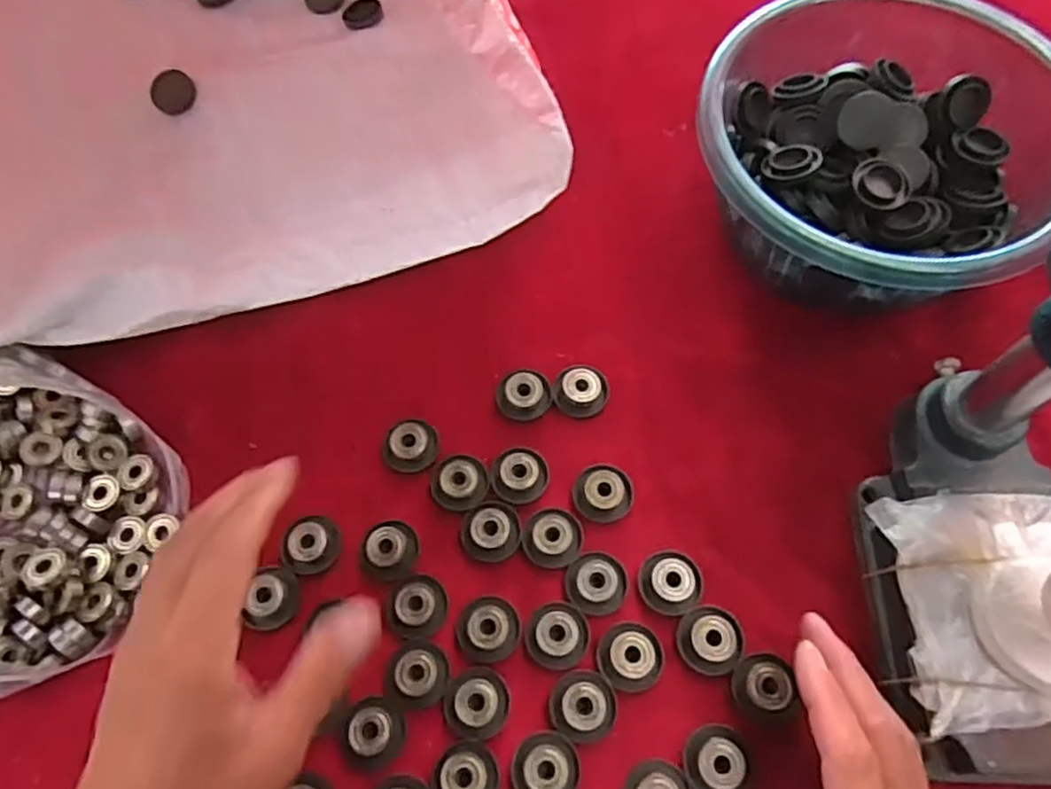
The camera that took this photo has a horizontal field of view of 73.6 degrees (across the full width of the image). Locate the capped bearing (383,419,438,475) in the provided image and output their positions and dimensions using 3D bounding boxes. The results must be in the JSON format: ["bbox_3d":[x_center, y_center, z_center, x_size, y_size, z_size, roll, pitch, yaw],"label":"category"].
[{"bbox_3d":[-0.067,0.030,0.411,0.030,0.019,0.027,-3,65,0],"label":"capped bearing"}]

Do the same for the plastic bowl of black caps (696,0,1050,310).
[{"bbox_3d":[0.202,-0.142,0.425,0.192,0.094,0.186,-2,65,3],"label":"plastic bowl of black caps"}]

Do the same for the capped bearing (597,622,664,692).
[{"bbox_3d":[0.054,0.132,0.356,0.033,0.009,0.032,0,65,1],"label":"capped bearing"}]

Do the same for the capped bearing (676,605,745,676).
[{"bbox_3d":[0.095,0.125,0.358,0.033,0.009,0.032,0,65,1],"label":"capped bearing"}]

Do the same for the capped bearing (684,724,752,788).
[{"bbox_3d":[0.091,0.175,0.336,0.028,0.017,0.033,21,68,10],"label":"capped bearing"}]

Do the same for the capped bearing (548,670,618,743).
[{"bbox_3d":[0.029,0.154,0.348,0.033,0.013,0.032,0,65,1],"label":"capped bearing"}]

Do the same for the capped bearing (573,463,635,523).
[{"bbox_3d":[0.044,0.054,0.393,0.033,0.010,0.032,0,65,1],"label":"capped bearing"}]

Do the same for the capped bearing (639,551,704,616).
[{"bbox_3d":[0.077,0.099,0.370,0.033,0.011,0.032,-5,65,-1],"label":"capped bearing"}]

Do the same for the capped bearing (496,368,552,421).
[{"bbox_3d":[-0.001,0.000,0.420,0.032,0.016,0.027,-3,65,0],"label":"capped bearing"}]

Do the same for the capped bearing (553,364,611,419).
[{"bbox_3d":[0.034,-0.003,0.419,0.033,0.011,0.029,1,65,2],"label":"capped bearing"}]

